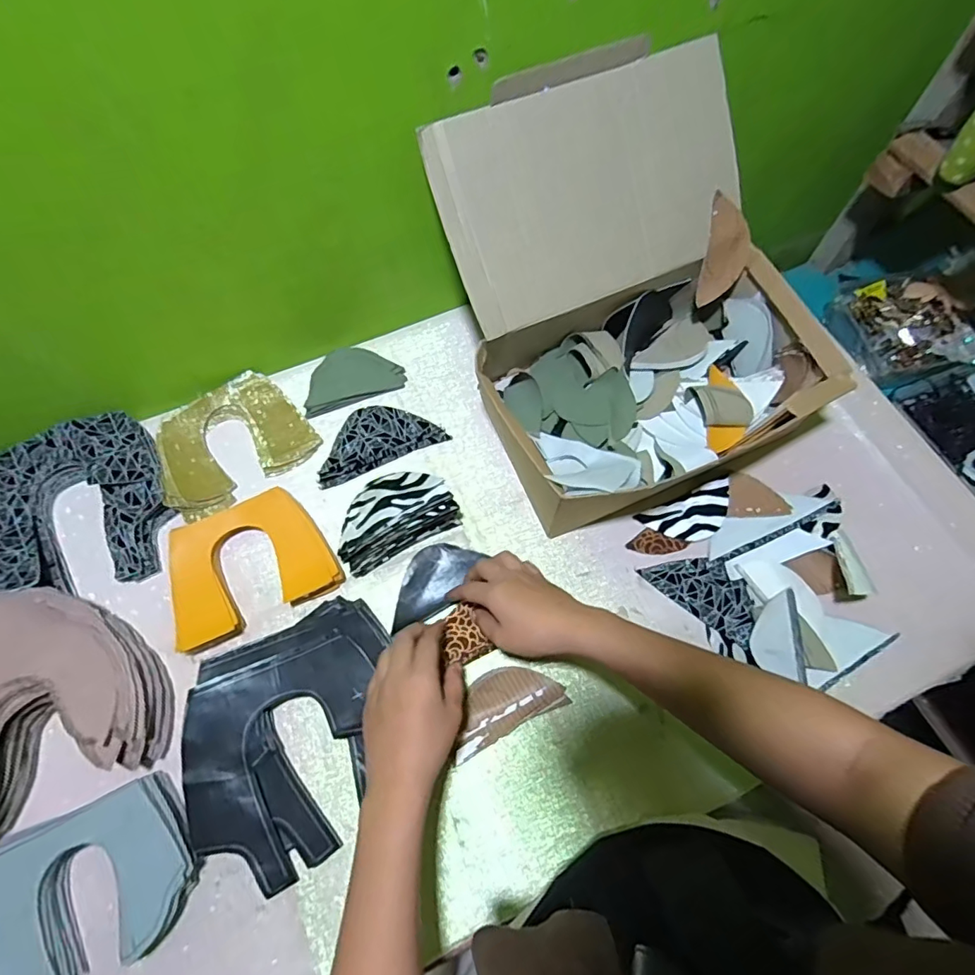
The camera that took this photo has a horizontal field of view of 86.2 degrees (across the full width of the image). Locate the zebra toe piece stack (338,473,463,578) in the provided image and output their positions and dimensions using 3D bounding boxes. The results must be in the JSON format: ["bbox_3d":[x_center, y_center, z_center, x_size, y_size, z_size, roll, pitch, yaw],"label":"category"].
[{"bbox_3d":[-0.094,0.027,0.525,0.120,0.071,0.061,-28,71,-12],"label":"zebra toe piece stack"}]

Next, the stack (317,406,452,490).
[{"bbox_3d":[-0.128,-0.059,0.596,0.148,0.012,0.072,-23,68,-10],"label":"stack"}]

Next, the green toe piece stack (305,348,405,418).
[{"bbox_3d":[-0.164,-0.134,0.624,0.119,0.007,0.071,-21,68,-10],"label":"green toe piece stack"}]

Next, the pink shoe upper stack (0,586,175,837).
[{"bbox_3d":[-0.396,0.183,0.462,0.180,0.059,0.182,-22,68,-10],"label":"pink shoe upper stack"}]

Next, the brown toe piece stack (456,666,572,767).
[{"bbox_3d":[0.015,0.200,0.487,0.111,0.009,0.056,-24,69,-11],"label":"brown toe piece stack"}]

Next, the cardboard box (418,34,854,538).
[{"bbox_3d":[0.143,-0.187,0.530,0.334,0.229,0.349,-26,70,-11],"label":"cardboard box"}]

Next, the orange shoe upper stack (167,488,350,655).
[{"bbox_3d":[-0.241,0.076,0.525,0.154,0.034,0.126,-26,69,-12],"label":"orange shoe upper stack"}]

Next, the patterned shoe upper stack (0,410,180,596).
[{"bbox_3d":[-0.434,0.020,0.541,0.182,0.043,0.186,-22,68,-10],"label":"patterned shoe upper stack"}]

